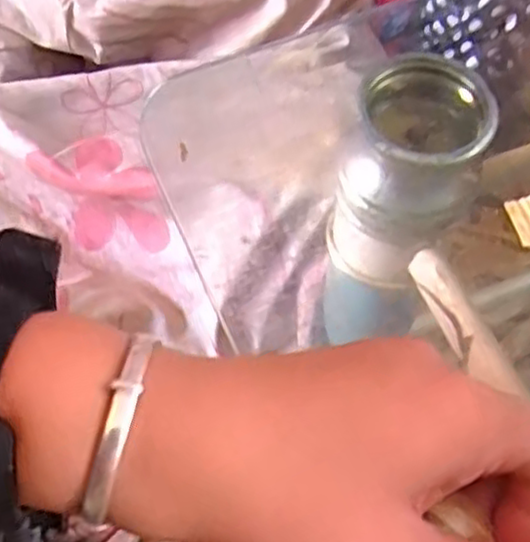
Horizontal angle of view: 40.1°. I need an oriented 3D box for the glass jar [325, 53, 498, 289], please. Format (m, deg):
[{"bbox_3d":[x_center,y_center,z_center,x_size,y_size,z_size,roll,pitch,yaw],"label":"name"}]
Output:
[{"bbox_3d":[0.080,-0.052,0.417,0.071,0.110,0.088,13,63,5],"label":"glass jar"}]

